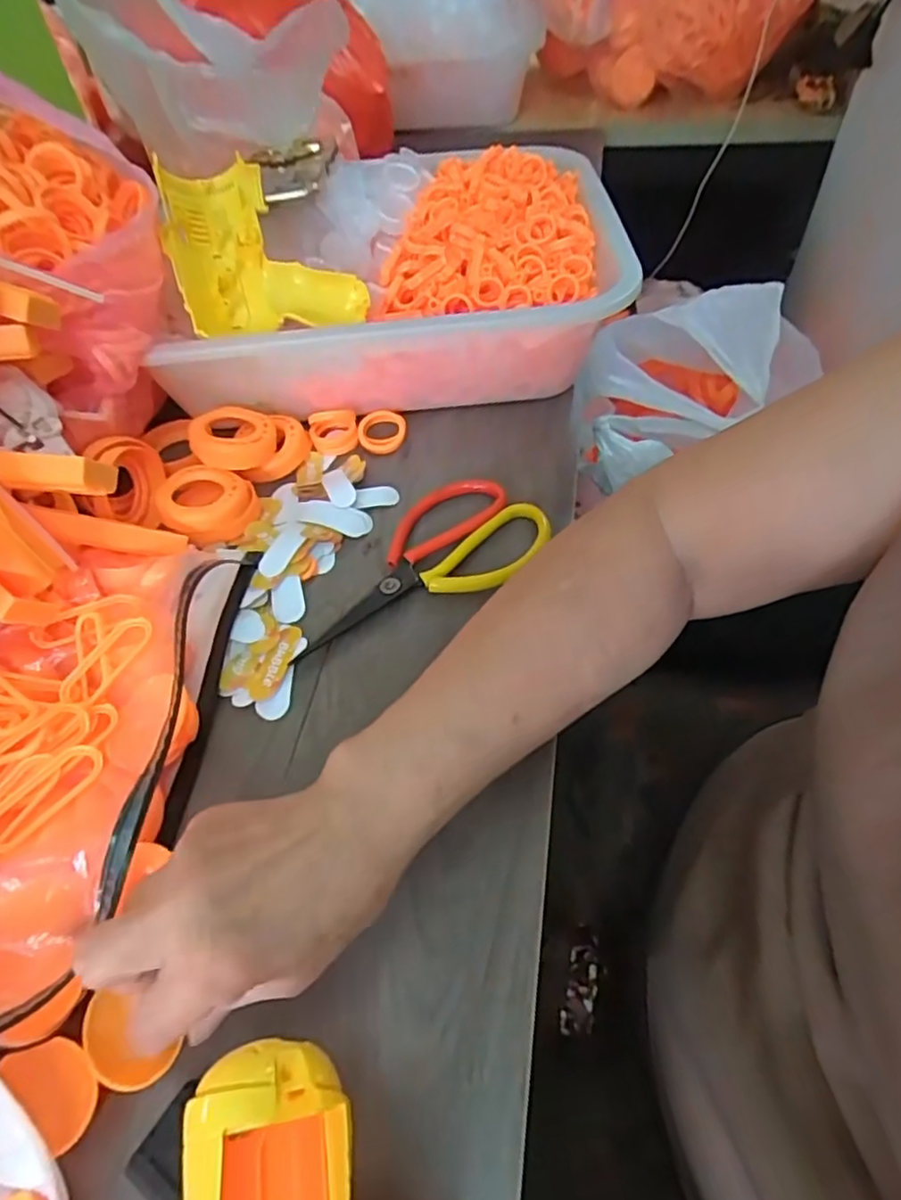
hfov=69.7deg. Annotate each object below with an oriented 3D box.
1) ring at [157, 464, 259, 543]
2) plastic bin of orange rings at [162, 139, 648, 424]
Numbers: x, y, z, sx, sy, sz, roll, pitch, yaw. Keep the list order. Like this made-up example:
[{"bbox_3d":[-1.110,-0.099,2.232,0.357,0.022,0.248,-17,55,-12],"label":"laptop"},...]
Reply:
[{"bbox_3d":[-0.161,-0.065,0.429,0.058,0.023,0.059,-3,52,3],"label":"ring"},{"bbox_3d":[-0.036,-0.247,0.511,0.328,0.105,0.249,-3,52,3],"label":"plastic bin of orange rings"}]

